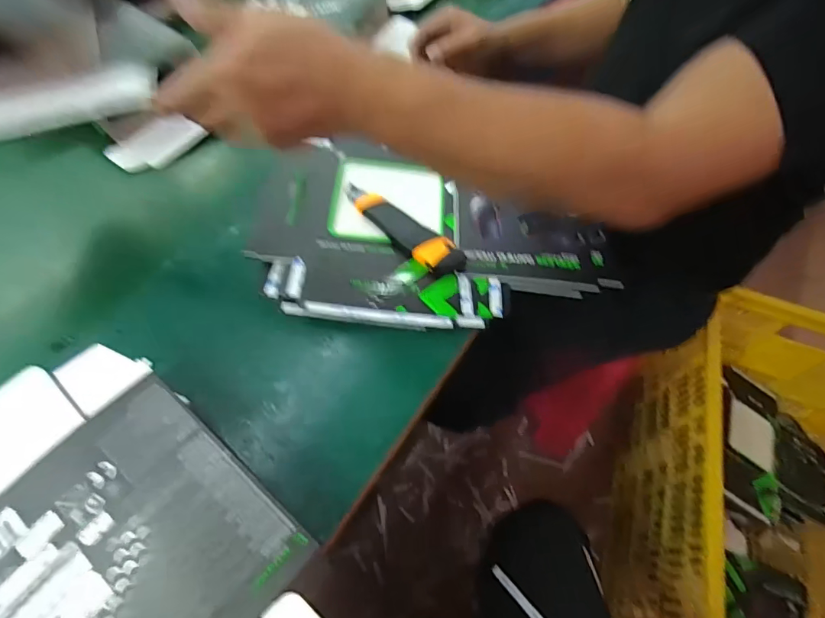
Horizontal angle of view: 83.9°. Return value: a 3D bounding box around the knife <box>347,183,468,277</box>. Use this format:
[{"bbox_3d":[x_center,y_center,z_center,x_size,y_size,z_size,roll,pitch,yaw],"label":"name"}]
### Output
[{"bbox_3d":[-0.016,-0.090,0.508,0.165,0.015,0.042,37,63,19],"label":"knife"}]

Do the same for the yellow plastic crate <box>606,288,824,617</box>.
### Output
[{"bbox_3d":[0.726,0.368,0.915,0.516,0.420,0.712,16,58,7],"label":"yellow plastic crate"}]

